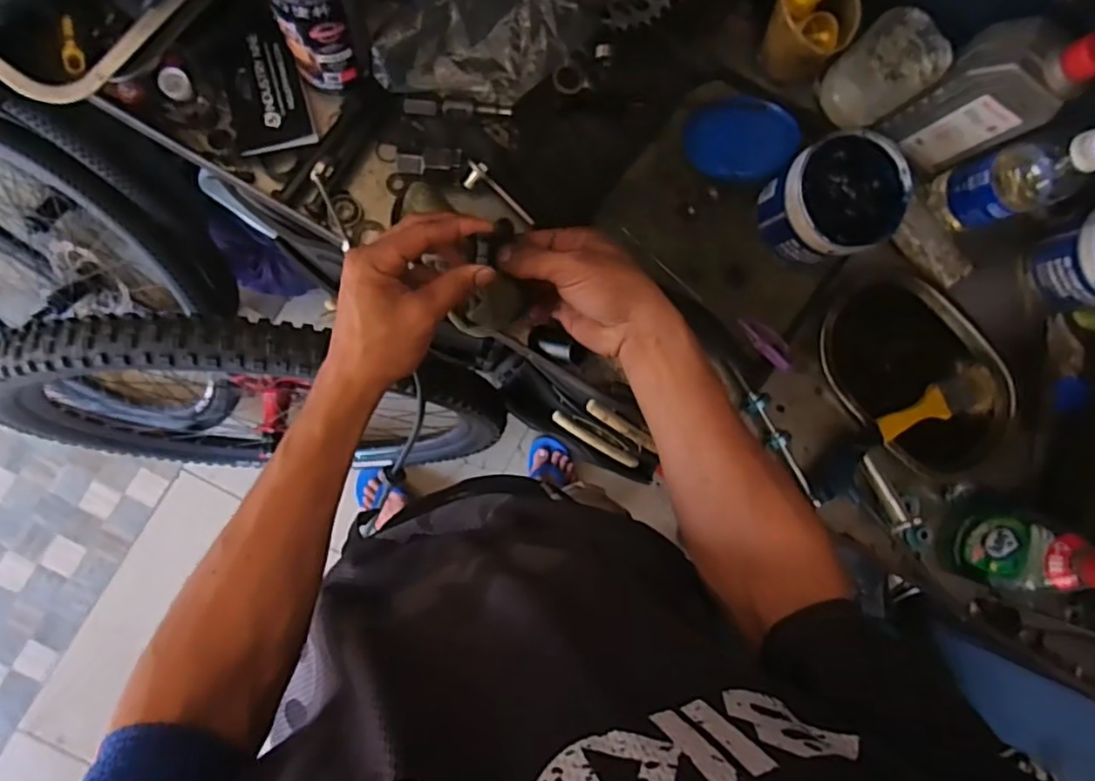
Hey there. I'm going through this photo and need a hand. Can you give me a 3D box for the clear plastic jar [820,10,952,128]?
[{"bbox_3d":[0.297,-0.287,0.566,0.059,0.090,0.073,-35,92,-7],"label":"clear plastic jar"}]

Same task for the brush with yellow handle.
[{"bbox_3d":[0.376,0.013,0.600,0.132,0.010,0.048,-20,90,-8],"label":"brush with yellow handle"}]

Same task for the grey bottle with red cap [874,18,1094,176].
[{"bbox_3d":[0.372,-0.249,0.532,0.051,0.151,0.089,-41,94,-8],"label":"grey bottle with red cap"}]

